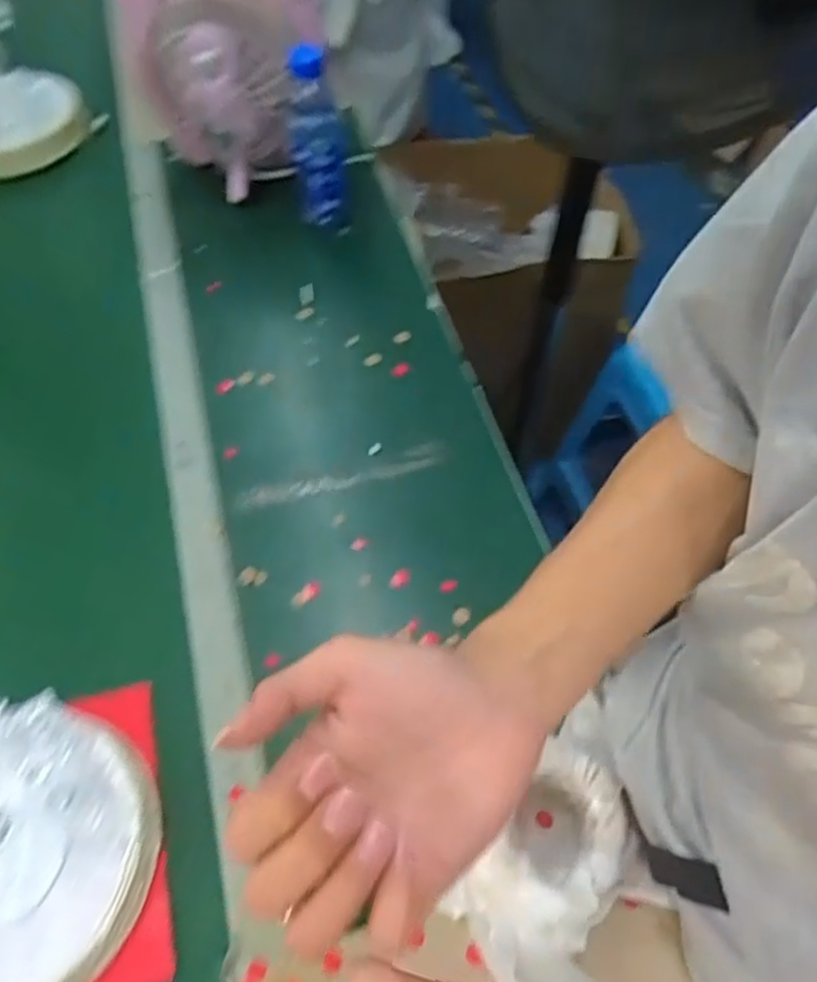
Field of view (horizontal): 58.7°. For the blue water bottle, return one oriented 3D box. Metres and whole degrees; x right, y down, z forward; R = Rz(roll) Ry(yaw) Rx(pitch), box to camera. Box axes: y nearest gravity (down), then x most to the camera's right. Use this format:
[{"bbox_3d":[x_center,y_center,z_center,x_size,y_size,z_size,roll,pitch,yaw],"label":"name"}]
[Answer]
[{"bbox_3d":[-0.113,-0.432,0.929,0.070,0.232,0.057,-8,57,-5],"label":"blue water bottle"}]

